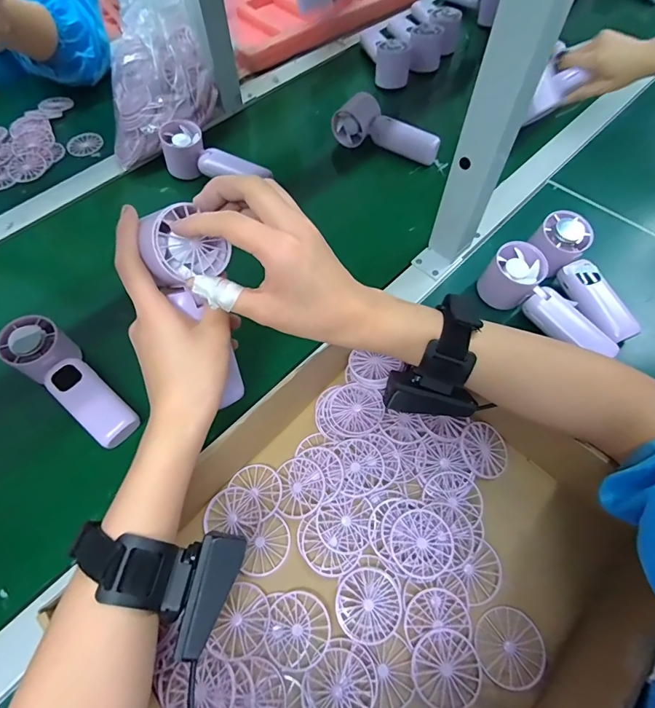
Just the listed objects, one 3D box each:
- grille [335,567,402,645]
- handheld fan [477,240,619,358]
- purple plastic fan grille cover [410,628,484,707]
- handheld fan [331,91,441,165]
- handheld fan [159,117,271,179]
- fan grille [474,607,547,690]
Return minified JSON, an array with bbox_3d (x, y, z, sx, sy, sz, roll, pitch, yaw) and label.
[{"bbox_3d":[0.032,0.195,0.318,0.049,0.004,0.049,0,62,0],"label":"grille"},{"bbox_3d":[0.233,-0.051,0.431,0.050,0.051,0.145,-35,67,-17],"label":"handheld fan"},{"bbox_3d":[0.087,0.231,0.299,0.048,0.005,0.049,-33,67,-16],"label":"purple plastic fan grille cover"},{"bbox_3d":[0.084,-0.320,0.591,0.158,0.051,0.045,33,66,16],"label":"handheld fan"},{"bbox_3d":[-0.153,-0.273,0.564,0.153,0.048,0.051,15,63,7],"label":"handheld fan"},{"bbox_3d":[0.138,0.221,0.308,0.048,0.006,0.049,0,62,0],"label":"fan grille"}]

